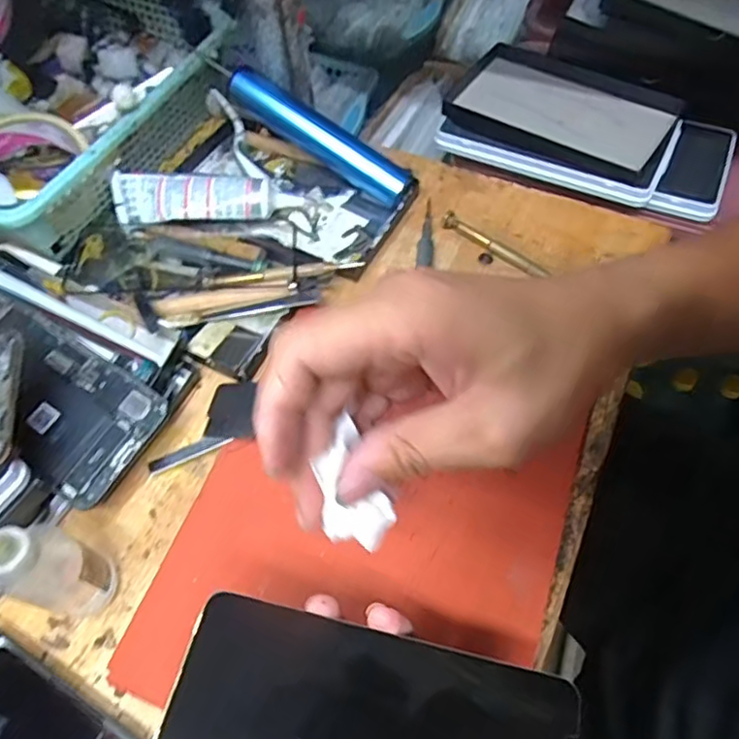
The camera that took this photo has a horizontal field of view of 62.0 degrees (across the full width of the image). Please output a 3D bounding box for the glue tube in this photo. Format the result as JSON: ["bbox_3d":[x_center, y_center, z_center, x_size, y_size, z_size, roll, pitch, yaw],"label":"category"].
[{"bbox_3d":[-0.120,-0.123,0.455,0.136,0.031,0.033,1,59,2],"label":"glue tube"}]

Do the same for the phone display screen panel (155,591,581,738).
[{"bbox_3d":[0.000,0.134,0.228,0.146,0.008,0.069,12,60,4],"label":"phone display screen panel"}]

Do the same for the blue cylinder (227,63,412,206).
[{"bbox_3d":[-0.039,-0.179,0.470,0.155,0.027,0.023,33,63,-1],"label":"blue cylinder"}]

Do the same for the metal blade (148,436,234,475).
[{"bbox_3d":[-0.110,0.051,0.377,0.051,0.006,0.009,-20,64,-14],"label":"metal blade"}]

